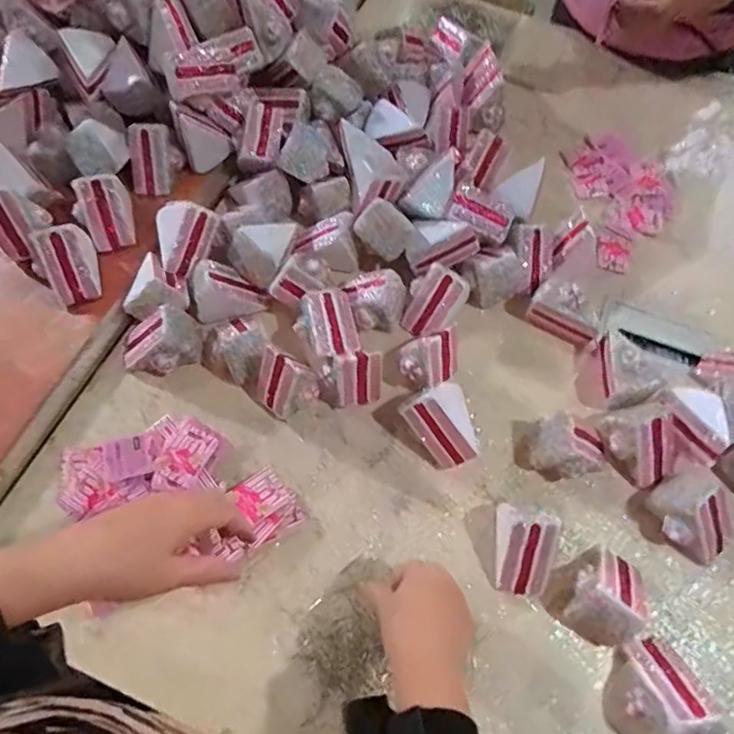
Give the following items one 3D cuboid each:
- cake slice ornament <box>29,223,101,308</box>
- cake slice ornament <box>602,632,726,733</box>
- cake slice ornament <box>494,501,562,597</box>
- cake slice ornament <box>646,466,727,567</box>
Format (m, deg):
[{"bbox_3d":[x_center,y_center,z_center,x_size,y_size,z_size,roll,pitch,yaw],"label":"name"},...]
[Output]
[{"bbox_3d":[-0.358,-0.123,0.634,0.059,0.062,0.078,-21,67,-11],"label":"cake slice ornament"},{"bbox_3d":[0.261,0.302,0.483,0.076,0.060,0.087,-12,65,-7],"label":"cake slice ornament"},{"bbox_3d":[0.159,0.184,0.533,0.057,0.064,0.082,8,65,3],"label":"cake slice ornament"},{"bbox_3d":[0.342,0.158,0.555,0.067,0.065,0.089,-23,67,-12],"label":"cake slice ornament"}]

